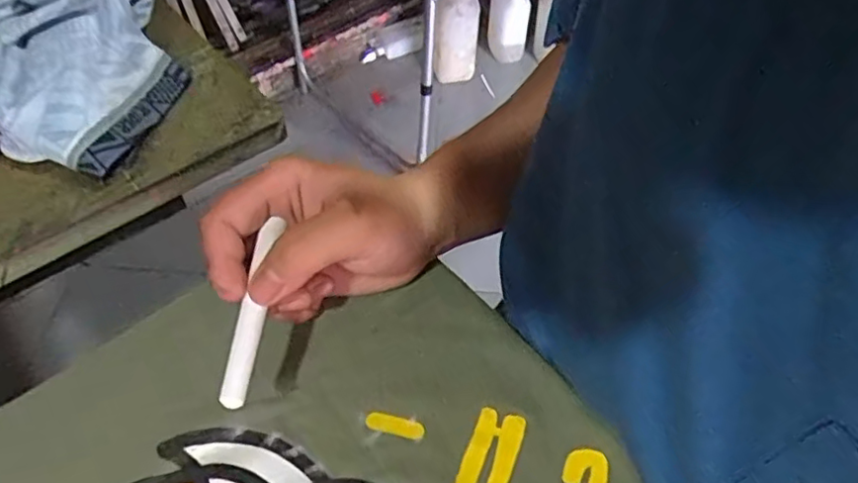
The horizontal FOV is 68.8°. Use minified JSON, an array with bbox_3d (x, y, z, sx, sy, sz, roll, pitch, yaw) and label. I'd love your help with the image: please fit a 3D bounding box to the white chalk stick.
[{"bbox_3d":[-0.072,0.028,0.257,0.009,0.006,0.079,4,61,3],"label":"white chalk stick"}]

